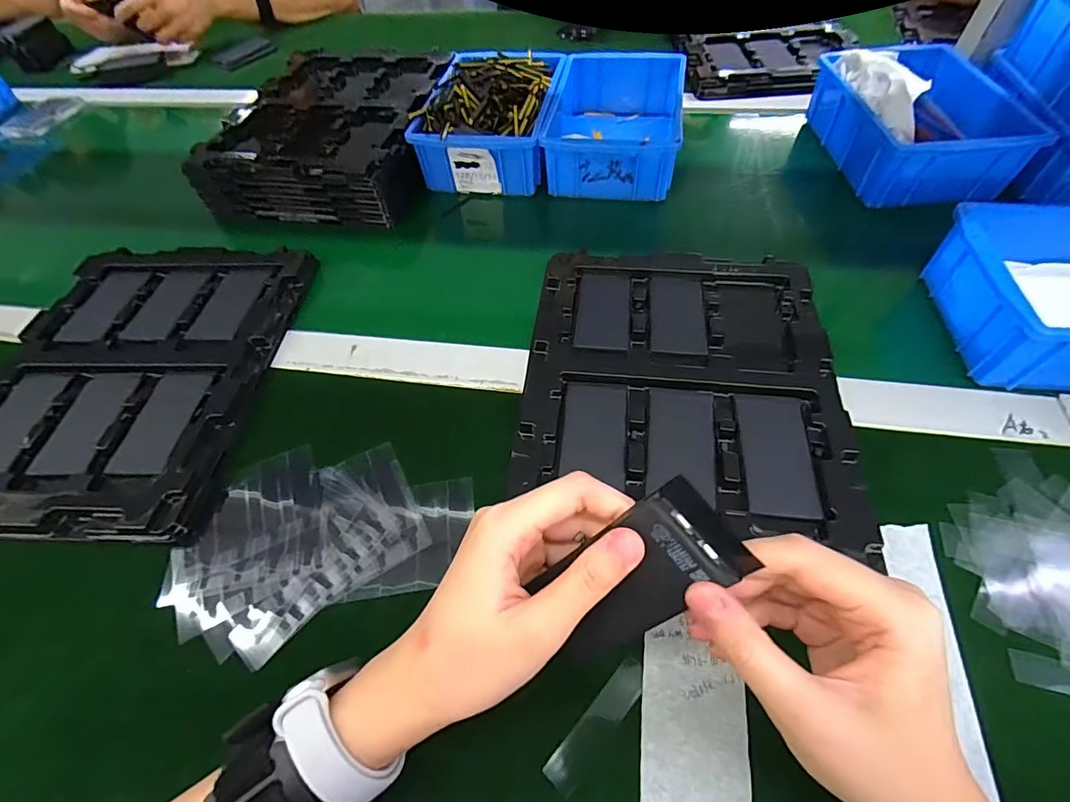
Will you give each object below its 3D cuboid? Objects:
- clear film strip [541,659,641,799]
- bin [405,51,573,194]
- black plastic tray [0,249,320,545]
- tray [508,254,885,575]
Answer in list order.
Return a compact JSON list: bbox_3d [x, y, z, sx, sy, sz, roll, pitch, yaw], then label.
[{"bbox_3d":[0.033,0.163,0.243,0.016,0.004,0.068,36,66,24],"label":"clear film strip"},{"bbox_3d":[-0.045,-0.324,0.543,0.138,0.079,0.199,8,57,9],"label":"bin"},{"bbox_3d":[-0.326,-0.029,0.389,0.223,0.019,0.276,1,57,4],"label":"black plastic tray"},{"bbox_3d":[0.105,-0.029,0.359,0.218,0.009,0.250,5,57,7],"label":"tray"}]

